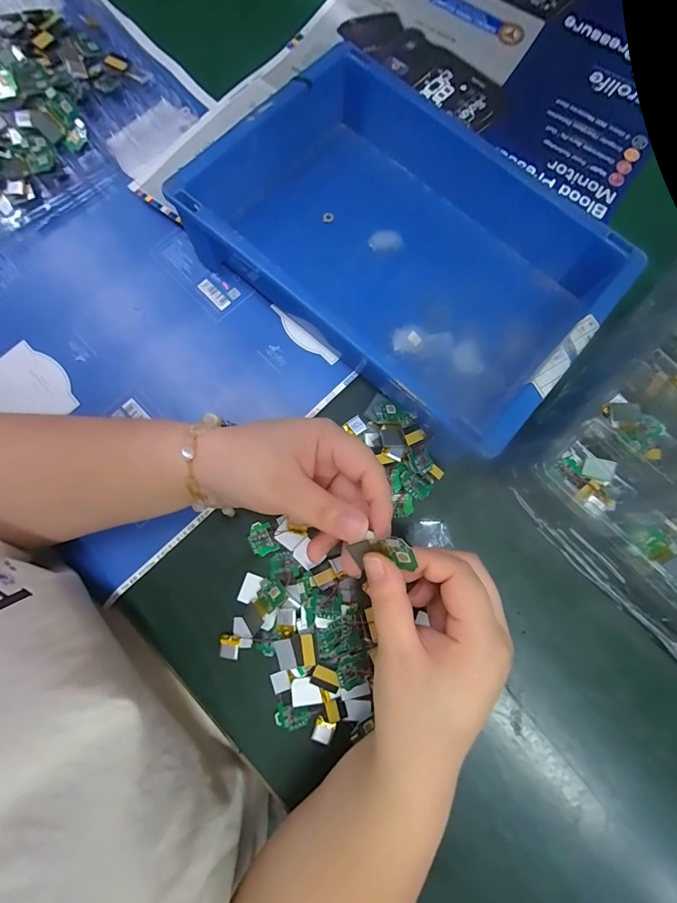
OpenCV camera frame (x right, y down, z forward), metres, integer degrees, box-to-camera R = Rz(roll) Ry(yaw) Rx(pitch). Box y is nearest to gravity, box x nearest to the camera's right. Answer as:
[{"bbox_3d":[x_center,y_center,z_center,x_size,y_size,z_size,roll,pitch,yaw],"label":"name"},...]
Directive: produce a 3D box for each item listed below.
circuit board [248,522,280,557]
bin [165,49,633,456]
[{"bbox_3d":[-0.060,0.068,0.311,0.019,0.004,0.026,-25,81,-6],"label":"circuit board"},{"bbox_3d":[0.056,-0.159,0.326,0.313,0.077,0.211,41,81,6],"label":"bin"}]

